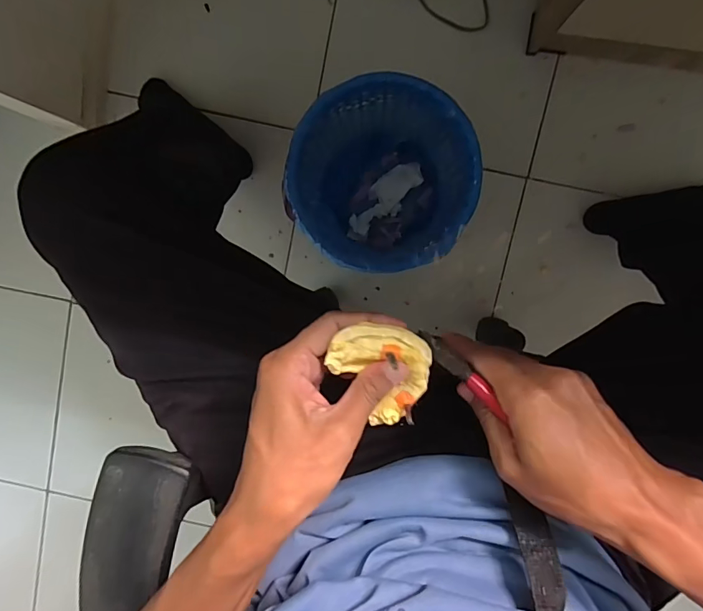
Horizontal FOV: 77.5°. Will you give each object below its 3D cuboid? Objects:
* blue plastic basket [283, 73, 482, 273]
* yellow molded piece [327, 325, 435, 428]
[{"bbox_3d":[0.043,-0.187,0.687,0.250,0.248,0.243,1,98,2],"label":"blue plastic basket"},{"bbox_3d":[0.022,0.039,0.258,0.052,0.016,0.065,-37,95,6],"label":"yellow molded piece"}]

